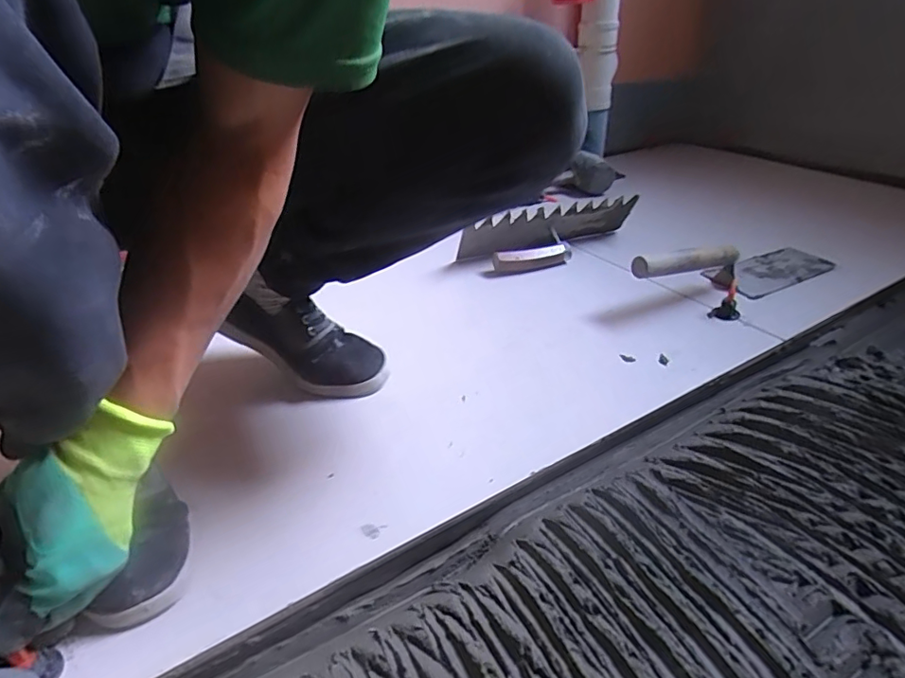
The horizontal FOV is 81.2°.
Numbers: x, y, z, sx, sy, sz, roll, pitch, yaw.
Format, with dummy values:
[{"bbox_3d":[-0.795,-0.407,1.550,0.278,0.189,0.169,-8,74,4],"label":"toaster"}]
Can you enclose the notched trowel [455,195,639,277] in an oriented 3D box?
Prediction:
[{"bbox_3d":[0.169,-0.174,0.893,0.327,0.084,0.080,-11,33,-13],"label":"notched trowel"}]

